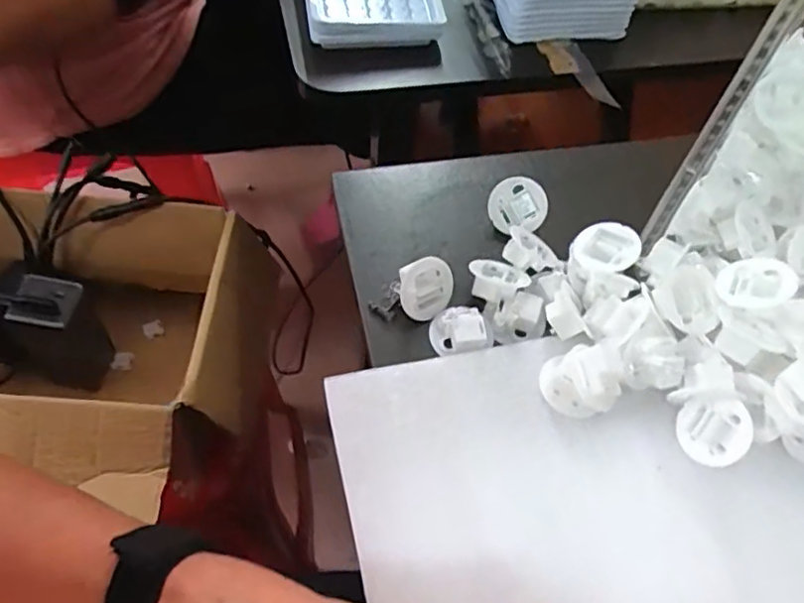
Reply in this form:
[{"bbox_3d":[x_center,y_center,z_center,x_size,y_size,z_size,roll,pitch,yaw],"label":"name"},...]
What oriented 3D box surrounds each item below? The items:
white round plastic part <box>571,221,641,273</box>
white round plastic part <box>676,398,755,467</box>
[{"bbox_3d":[0.107,-0.028,0.328,0.032,0.007,0.032,-10,55,14],"label":"white round plastic part"},{"bbox_3d":[0.143,0.060,0.286,0.031,0.010,0.029,-14,67,38],"label":"white round plastic part"}]

